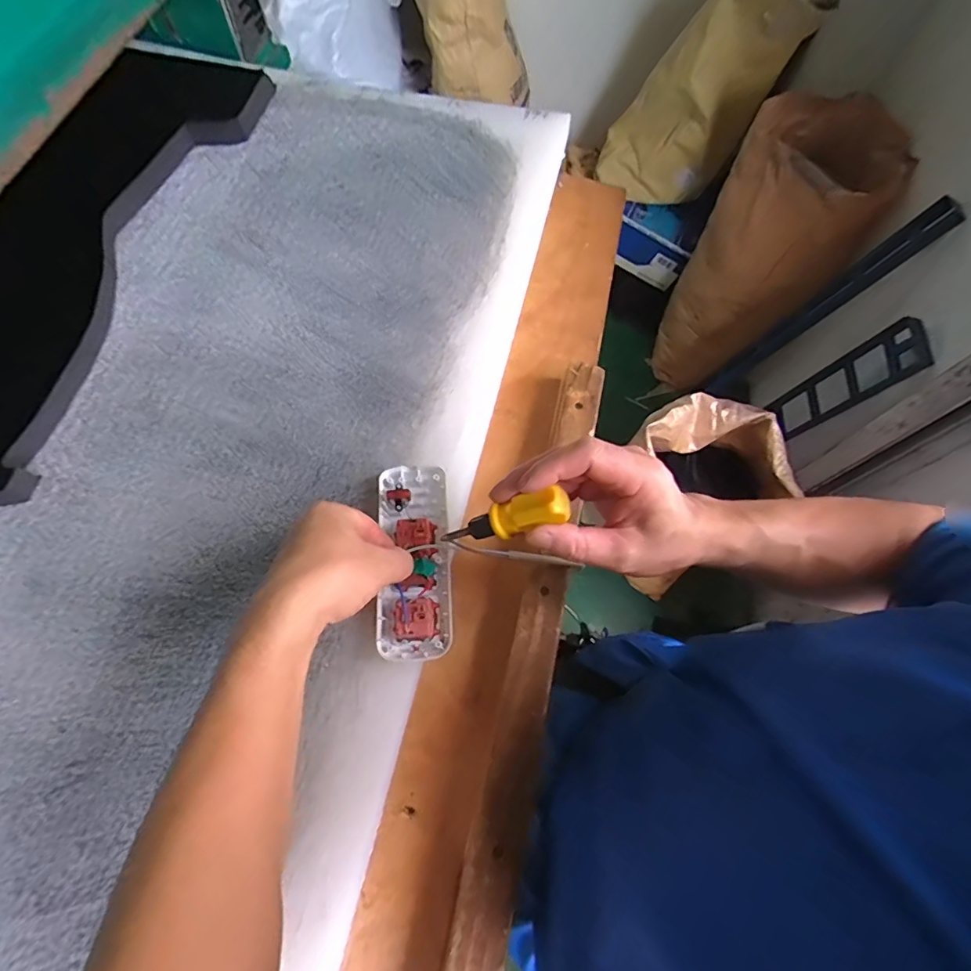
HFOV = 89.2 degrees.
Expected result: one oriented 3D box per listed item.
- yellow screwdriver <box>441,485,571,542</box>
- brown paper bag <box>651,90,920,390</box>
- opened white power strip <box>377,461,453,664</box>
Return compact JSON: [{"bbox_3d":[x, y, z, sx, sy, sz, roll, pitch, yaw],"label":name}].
[{"bbox_3d":[0.010,0.024,0.316,0.087,0.017,0.020,-20,63,32],"label":"yellow screwdriver"},{"bbox_3d":[0.786,-0.658,1.466,0.342,0.737,0.375,28,68,9],"label":"brown paper bag"},{"bbox_3d":[-0.058,0.057,0.401,0.059,0.024,0.158,-3,68,-1],"label":"opened white power strip"}]

